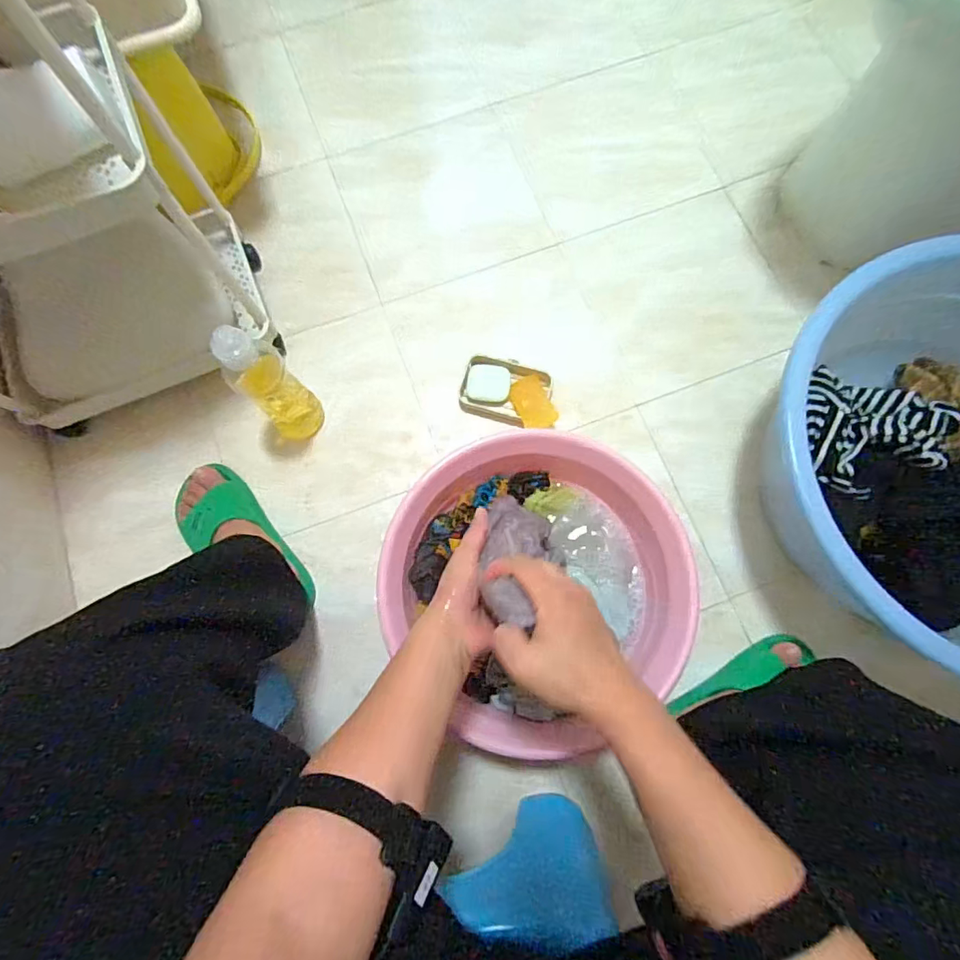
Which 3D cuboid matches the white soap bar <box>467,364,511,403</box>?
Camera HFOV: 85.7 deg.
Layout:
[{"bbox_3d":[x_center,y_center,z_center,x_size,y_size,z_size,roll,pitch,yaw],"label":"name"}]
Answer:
[{"bbox_3d":[0.013,-0.144,0.772,0.063,0.011,0.055,10,92,4],"label":"white soap bar"}]

